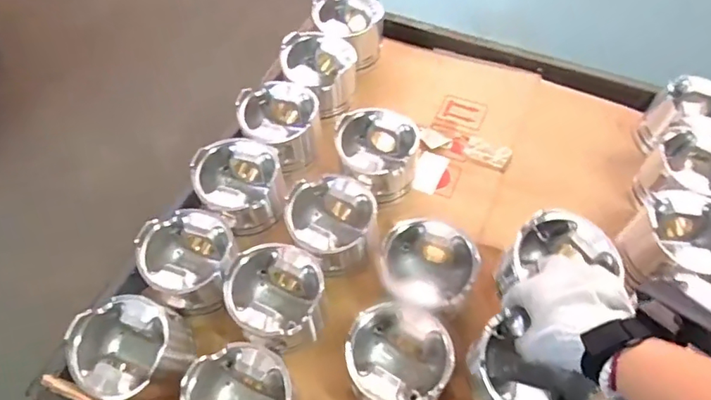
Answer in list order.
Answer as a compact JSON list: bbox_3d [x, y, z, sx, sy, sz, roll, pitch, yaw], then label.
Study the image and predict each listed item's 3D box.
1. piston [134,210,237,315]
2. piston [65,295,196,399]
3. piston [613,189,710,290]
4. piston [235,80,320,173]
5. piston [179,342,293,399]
[{"bbox_3d":[-0.204,0.072,0.667,0.106,0.081,0.109,0,57,0],"label":"piston"},{"bbox_3d":[-0.254,0.175,0.619,0.112,0.092,0.114,32,62,20],"label":"piston"},{"bbox_3d":[0.400,0.054,0.661,0.121,0.081,0.105,8,57,5],"label":"piston"},{"bbox_3d":[-0.108,-0.106,0.784,0.112,0.087,0.119,0,57,0],"label":"piston"},{"bbox_3d":[-0.123,0.225,0.585,0.107,0.102,0.107,0,57,0],"label":"piston"}]

